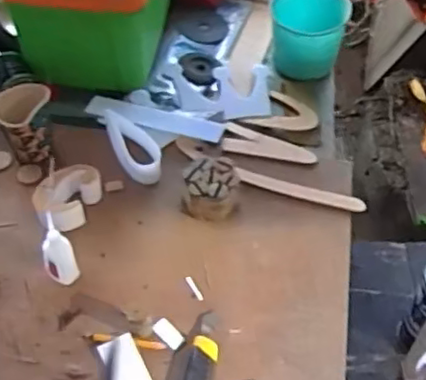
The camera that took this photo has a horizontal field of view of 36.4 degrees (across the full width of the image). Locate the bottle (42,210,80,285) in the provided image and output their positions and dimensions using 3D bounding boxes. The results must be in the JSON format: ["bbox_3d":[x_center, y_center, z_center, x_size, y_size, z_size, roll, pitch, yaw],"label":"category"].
[{"bbox_3d":[-0.181,0.072,0.757,0.037,0.089,0.031,32,58,22],"label":"bottle"}]

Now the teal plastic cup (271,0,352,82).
[{"bbox_3d":[0.151,-0.250,1.043,0.118,0.115,0.122,2,52,2],"label":"teal plastic cup"}]

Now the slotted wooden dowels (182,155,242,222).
[{"bbox_3d":[-0.002,-0.003,0.850,0.070,0.049,0.069,2,52,1],"label":"slotted wooden dowels"}]

